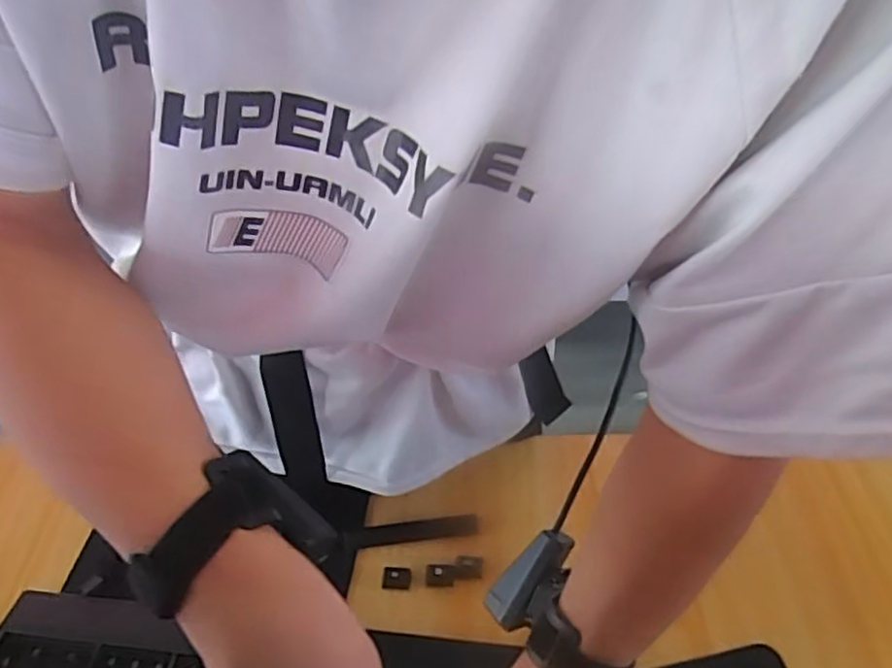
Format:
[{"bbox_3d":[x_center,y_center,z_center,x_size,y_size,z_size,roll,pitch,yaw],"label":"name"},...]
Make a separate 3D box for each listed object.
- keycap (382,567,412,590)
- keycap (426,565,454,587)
[{"bbox_3d":[-0.041,0.202,0.566,0.023,0.004,0.018,1,46,3],"label":"keycap"},{"bbox_3d":[-0.005,0.198,0.565,0.023,0.004,0.019,0,45,4],"label":"keycap"}]

